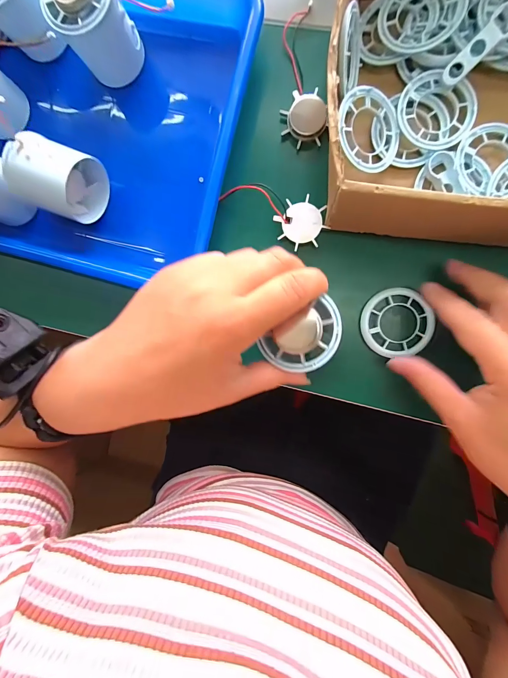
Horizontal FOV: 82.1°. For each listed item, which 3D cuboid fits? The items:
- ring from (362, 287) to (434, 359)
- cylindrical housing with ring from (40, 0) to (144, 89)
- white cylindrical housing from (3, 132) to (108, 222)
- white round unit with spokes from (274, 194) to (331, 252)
[{"bbox_3d":[0.118,-0.014,0.242,0.056,0.008,0.056,0,91,8],"label":"ring"},{"bbox_3d":[-0.123,-0.245,0.230,0.053,0.061,0.047,-34,87,7],"label":"cylindrical housing with ring"},{"bbox_3d":[-0.159,-0.129,0.238,0.049,0.053,0.051,21,94,7],"label":"white cylindrical housing"},{"bbox_3d":[0.039,-0.096,0.241,0.040,0.004,0.039,0,91,8],"label":"white round unit with spokes"}]

